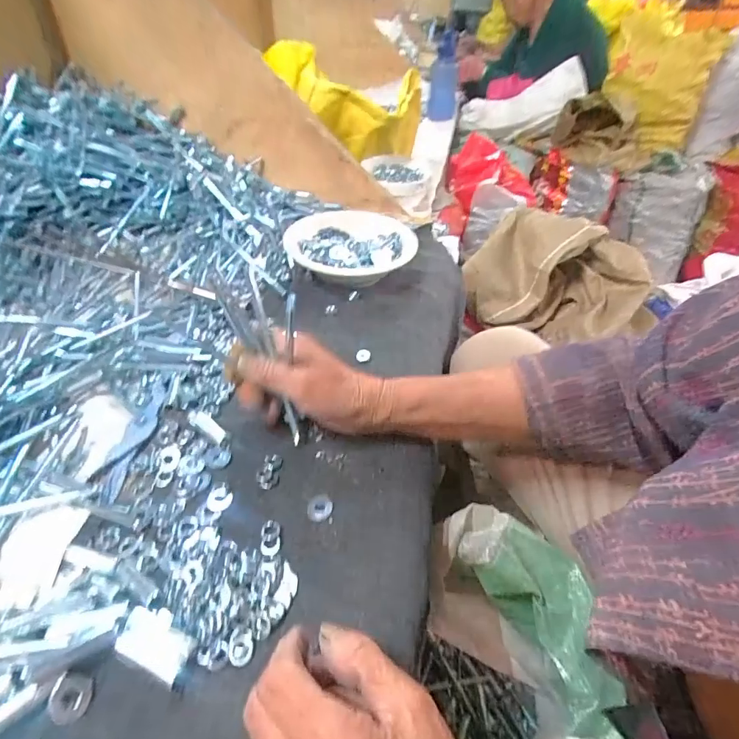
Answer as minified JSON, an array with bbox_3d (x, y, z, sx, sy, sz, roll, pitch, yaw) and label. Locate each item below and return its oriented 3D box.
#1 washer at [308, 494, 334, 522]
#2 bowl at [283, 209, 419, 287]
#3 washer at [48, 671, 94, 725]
[{"bbox_3d":[-0.037,0.102,0.325,0.019,0.004,0.022,0,40,-1],"label":"washer"},{"bbox_3d":[-0.019,-0.150,0.577,0.175,0.055,0.167,1,40,-1],"label":"bowl"},{"bbox_3d":[-0.157,0.171,0.229,0.020,0.004,0.021,12,46,-11],"label":"washer"}]

